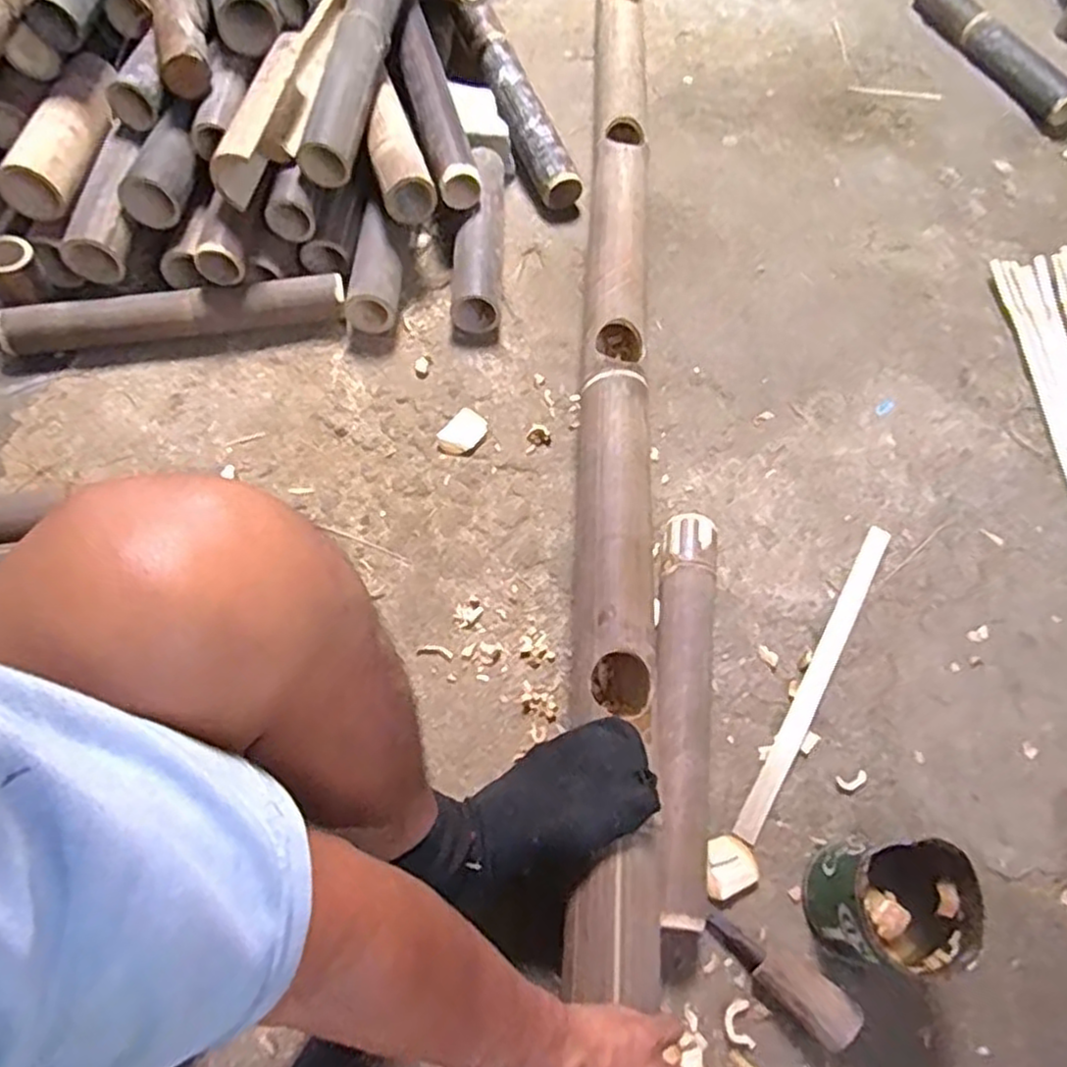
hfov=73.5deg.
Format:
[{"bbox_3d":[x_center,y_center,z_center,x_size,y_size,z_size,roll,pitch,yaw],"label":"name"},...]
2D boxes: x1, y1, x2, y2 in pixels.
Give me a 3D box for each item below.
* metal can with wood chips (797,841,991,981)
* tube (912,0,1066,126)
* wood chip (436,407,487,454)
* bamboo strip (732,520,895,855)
[{"bbox_3d":[0.300,0.313,0.603,0.104,0.104,0.096,2,61,-3],"label":"metal can with wood chips"},{"bbox_3d":[0.837,-0.898,1.315,0.054,0.072,0.420,-22,65,-15],"label":"tube"},{"bbox_3d":[-0.086,-0.123,0.874,0.045,0.006,0.065,35,64,15],"label":"wood chip"},{"bbox_3d":[0.302,0.144,0.754,0.023,0.005,0.391,30,63,12],"label":"bamboo strip"}]

